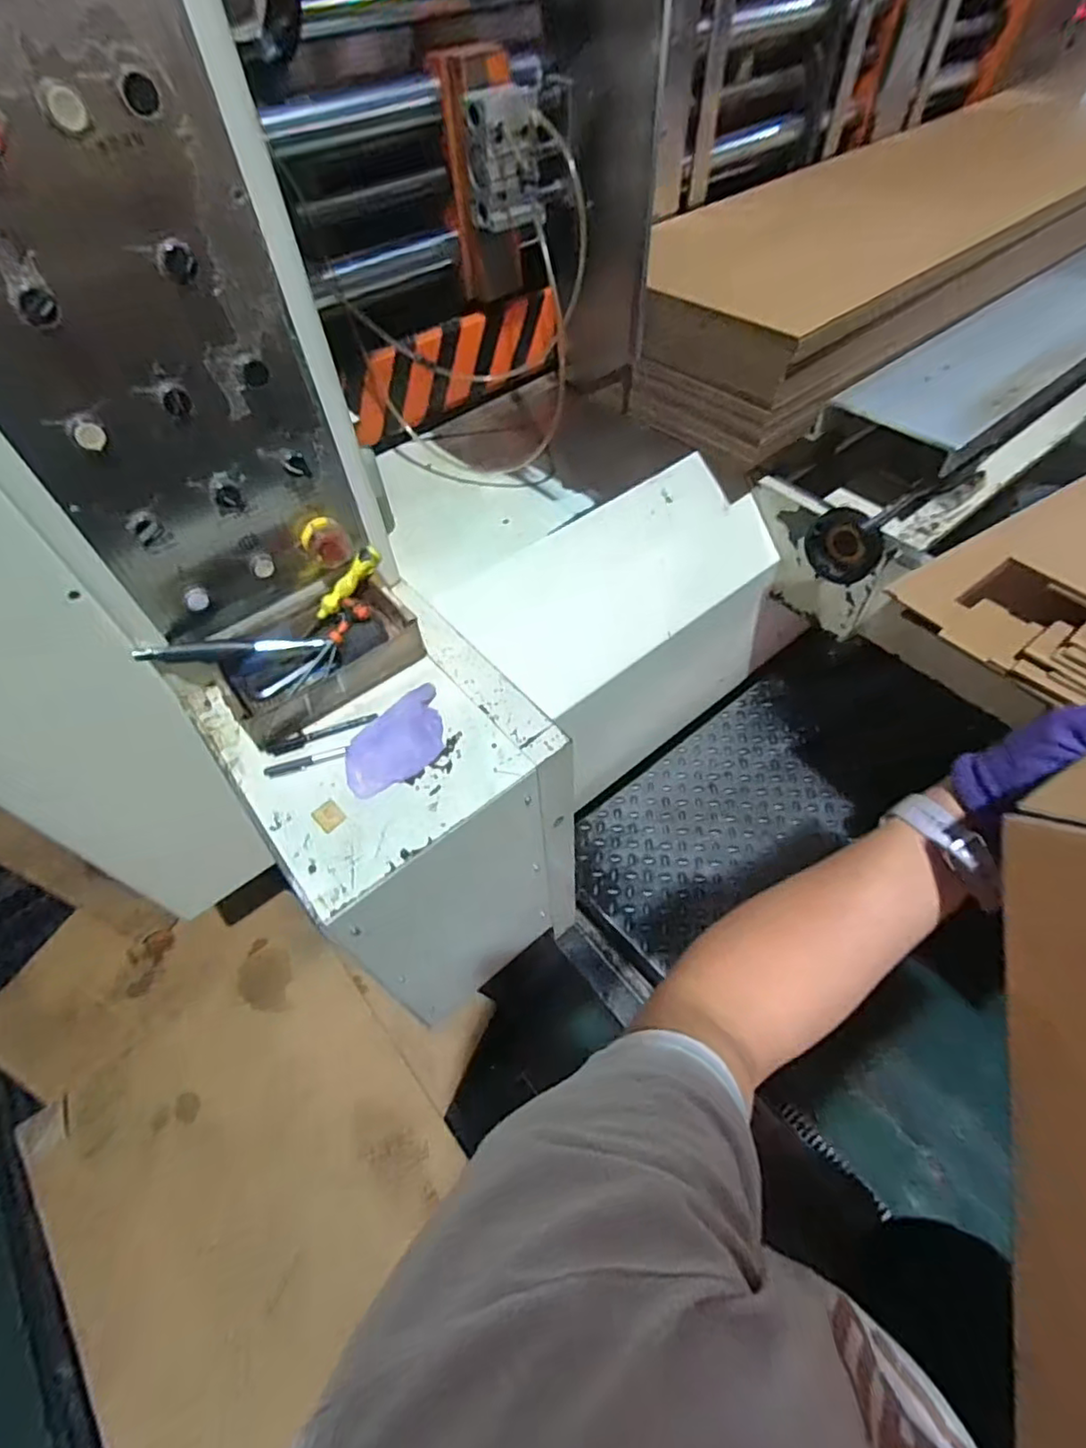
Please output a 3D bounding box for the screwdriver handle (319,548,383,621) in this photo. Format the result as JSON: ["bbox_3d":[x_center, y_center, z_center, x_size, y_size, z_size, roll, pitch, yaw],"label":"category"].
[{"bbox_3d":[-0.270,-0.194,0.846,0.119,0.020,0.031,-48,61,5],"label":"screwdriver handle"}]

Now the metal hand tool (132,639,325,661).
[{"bbox_3d":[-0.407,-0.100,0.812,0.221,0.022,0.023,-10,50,-35],"label":"metal hand tool"}]

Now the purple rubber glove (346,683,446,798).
[{"bbox_3d":[-0.179,0.020,0.760,0.151,0.034,0.087,-37,60,-21],"label":"purple rubber glove"}]

